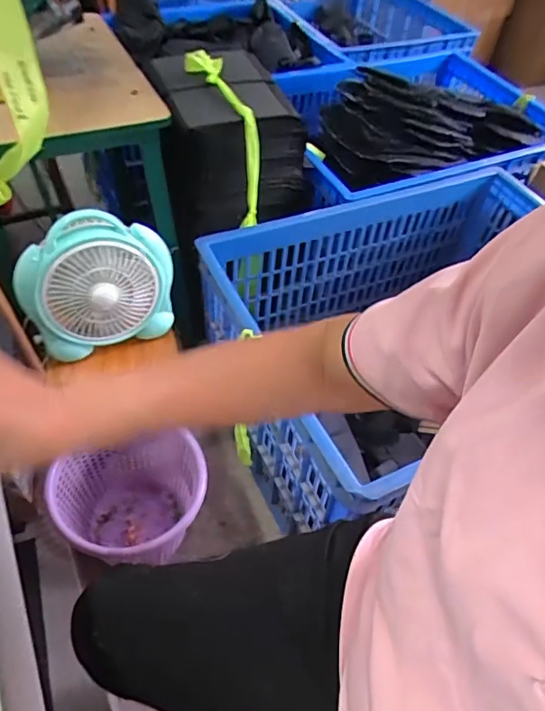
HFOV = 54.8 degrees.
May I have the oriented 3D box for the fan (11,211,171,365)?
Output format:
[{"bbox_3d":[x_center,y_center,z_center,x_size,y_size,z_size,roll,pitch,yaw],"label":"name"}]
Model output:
[{"bbox_3d":[-0.288,-0.113,0.879,0.241,0.217,0.087,-22,56,-22],"label":"fan"}]

